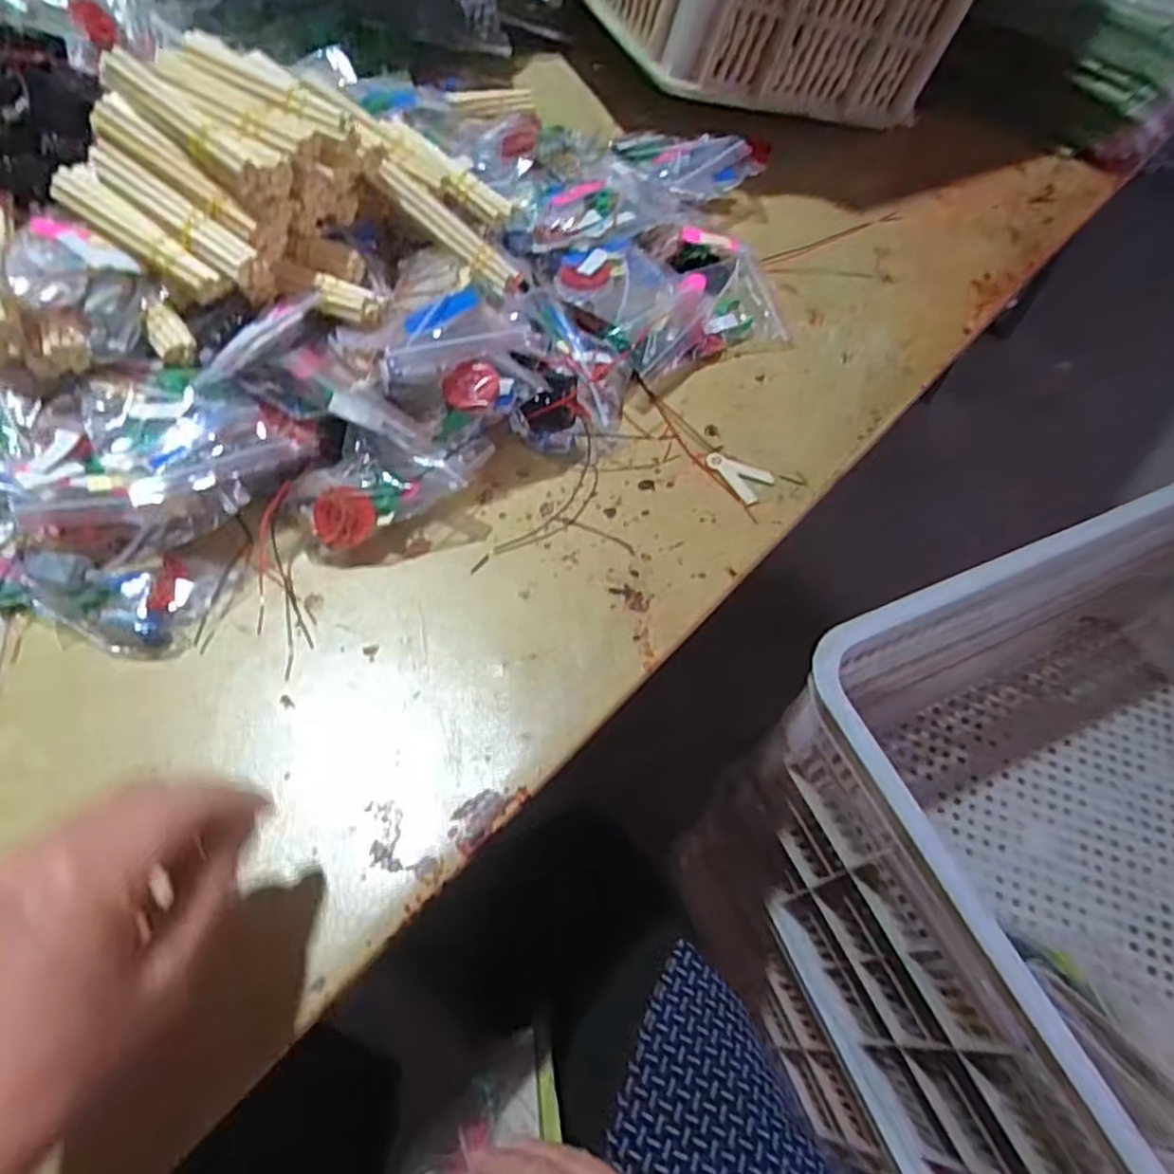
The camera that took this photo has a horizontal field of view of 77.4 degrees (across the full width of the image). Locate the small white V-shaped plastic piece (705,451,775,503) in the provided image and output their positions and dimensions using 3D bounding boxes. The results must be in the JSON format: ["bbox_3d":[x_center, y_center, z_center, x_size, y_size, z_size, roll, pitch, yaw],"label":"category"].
[{"bbox_3d":[0.102,-0.075,0.478,0.030,0.004,0.044,-29,64,-20],"label":"small white V-shaped plastic piece"}]

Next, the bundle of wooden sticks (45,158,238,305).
[{"bbox_3d":[-0.235,-0.183,0.387,0.101,0.023,0.019,36,61,0],"label":"bundle of wooden sticks"}]

